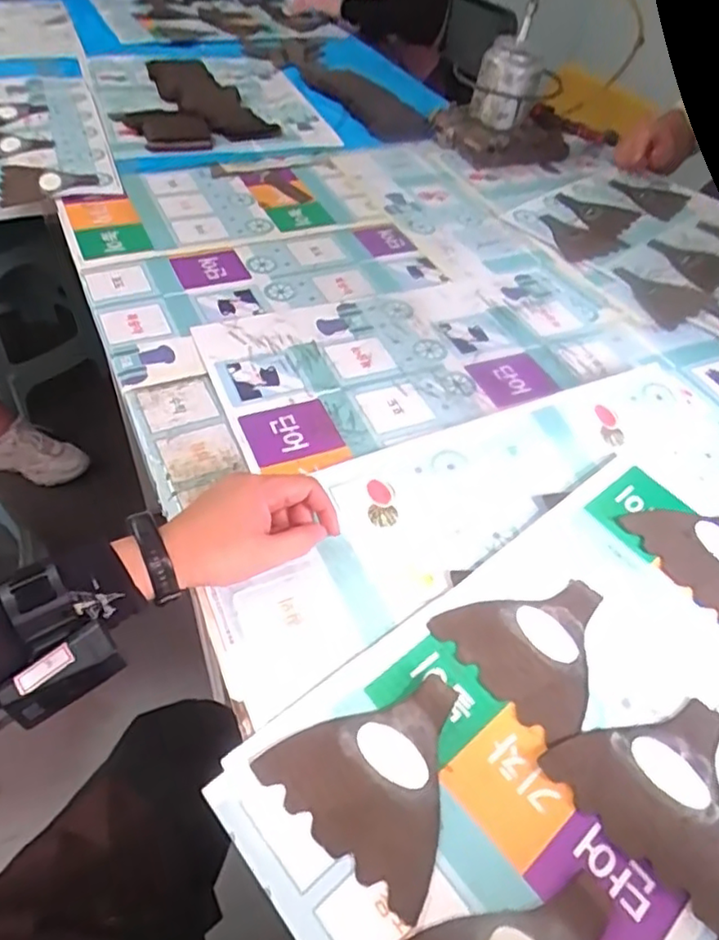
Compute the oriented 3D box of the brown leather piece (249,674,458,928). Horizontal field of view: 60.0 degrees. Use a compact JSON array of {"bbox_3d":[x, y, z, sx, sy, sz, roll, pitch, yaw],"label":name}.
[{"bbox_3d":[0.019,0.185,0.395,0.119,0.009,0.121,36,55,22],"label":"brown leather piece"}]

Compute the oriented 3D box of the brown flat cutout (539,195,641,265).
[{"bbox_3d":[0.330,-0.349,0.909,0.122,0.006,0.180,22,53,12],"label":"brown flat cutout"}]

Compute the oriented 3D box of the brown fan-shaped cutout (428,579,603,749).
[{"bbox_3d":[0.134,0.122,0.461,0.119,0.004,0.113,-32,60,-29],"label":"brown fan-shaped cutout"}]

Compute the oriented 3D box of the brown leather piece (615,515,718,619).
[{"bbox_3d":[0.304,0.065,0.527,0.120,0.006,0.115,-23,56,-23],"label":"brown leather piece"}]

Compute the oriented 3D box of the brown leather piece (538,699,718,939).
[{"bbox_3d":[0.199,0.195,0.402,0.114,0.004,0.116,-35,58,-29],"label":"brown leather piece"}]

